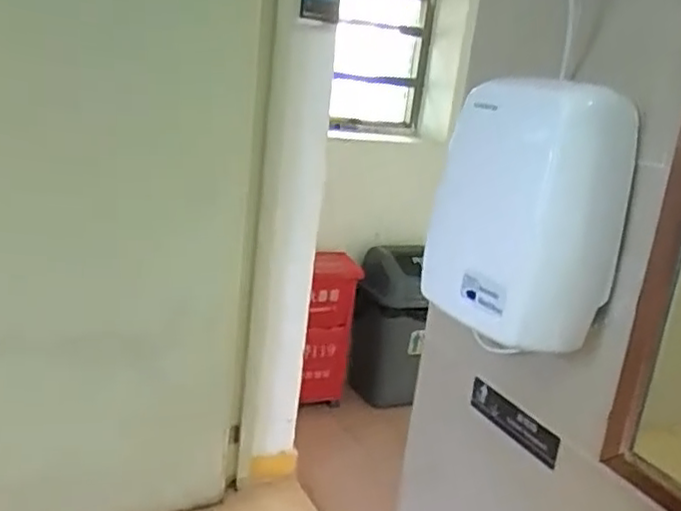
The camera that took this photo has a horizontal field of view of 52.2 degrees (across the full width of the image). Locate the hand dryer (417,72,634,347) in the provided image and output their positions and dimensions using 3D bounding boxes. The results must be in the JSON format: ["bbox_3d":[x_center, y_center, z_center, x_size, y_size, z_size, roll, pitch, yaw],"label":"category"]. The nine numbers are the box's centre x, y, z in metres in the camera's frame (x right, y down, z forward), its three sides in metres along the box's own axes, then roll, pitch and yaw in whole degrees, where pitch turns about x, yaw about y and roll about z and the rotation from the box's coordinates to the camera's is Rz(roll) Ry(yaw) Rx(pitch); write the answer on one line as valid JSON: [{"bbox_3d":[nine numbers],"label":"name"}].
[{"bbox_3d":[0.190,-0.048,0.704,0.137,0.236,0.167,1,17,-17],"label":"hand dryer"}]

